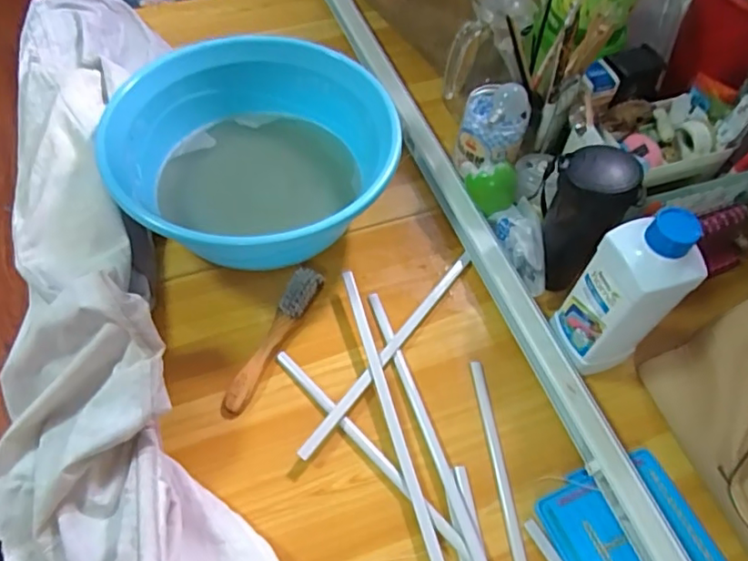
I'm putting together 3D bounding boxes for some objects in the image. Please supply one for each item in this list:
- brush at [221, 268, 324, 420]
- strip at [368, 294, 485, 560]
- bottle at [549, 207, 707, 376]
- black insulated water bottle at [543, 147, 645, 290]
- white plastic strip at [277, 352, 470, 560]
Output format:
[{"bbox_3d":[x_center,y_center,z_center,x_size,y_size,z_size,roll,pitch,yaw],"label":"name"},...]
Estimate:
[{"bbox_3d":[-0.117,0.068,0.690,0.034,0.025,0.198,21,58,10],"label":"brush"},{"bbox_3d":[0.067,0.185,0.639,0.015,0.012,0.414,-15,59,-13],"label":"strip"},{"bbox_3d":[0.259,0.011,0.621,0.075,0.215,0.085,-13,59,-12],"label":"bottle"},{"bbox_3d":[0.243,-0.072,0.702,0.075,0.174,0.080,-16,60,-13],"label":"black insulated water bottle"},{"bbox_3d":[0.040,0.224,0.612,0.018,0.010,0.429,-38,67,-24],"label":"white plastic strip"}]

